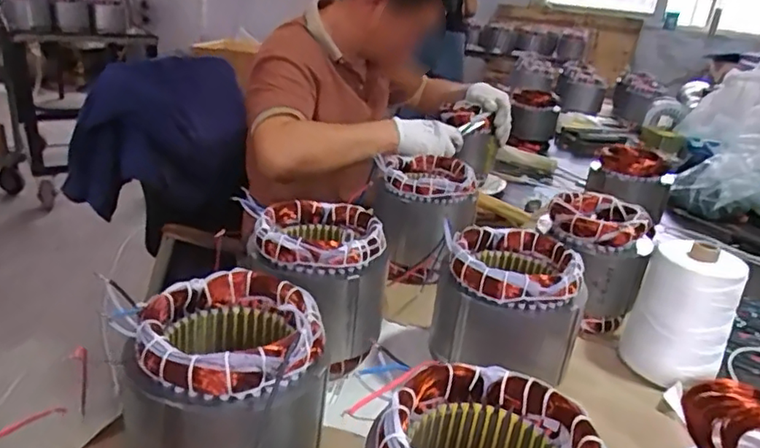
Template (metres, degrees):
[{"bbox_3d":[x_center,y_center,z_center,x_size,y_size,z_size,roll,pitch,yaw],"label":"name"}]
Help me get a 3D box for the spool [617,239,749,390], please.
[{"bbox_3d":[0.361,0.108,0.698,0.110,0.162,0.085,22,27,34],"label":"spool"}]

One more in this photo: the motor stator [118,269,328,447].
[{"bbox_3d":[-0.123,0.145,0.466,0.138,0.167,0.130,5,22,-2],"label":"motor stator"}]

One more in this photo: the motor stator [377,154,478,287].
[{"bbox_3d":[0.063,-0.010,0.887,0.145,0.159,0.143,6,22,0],"label":"motor stator"}]

